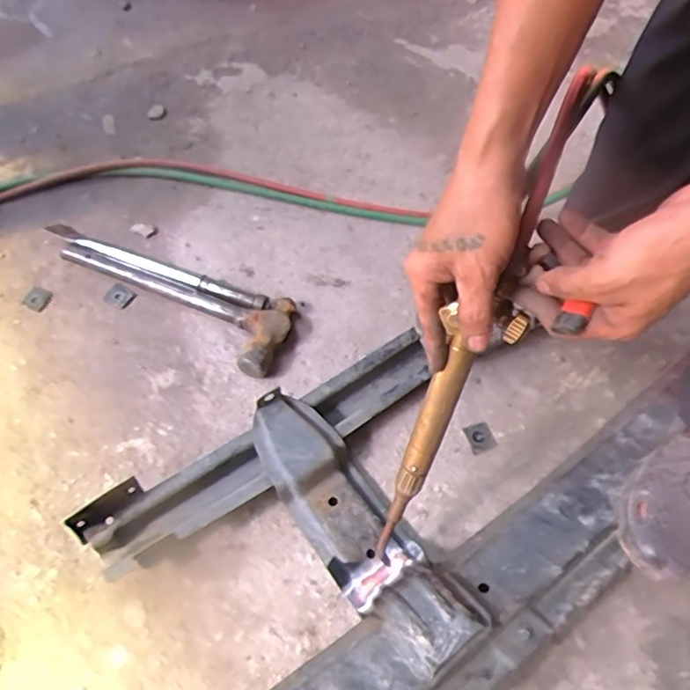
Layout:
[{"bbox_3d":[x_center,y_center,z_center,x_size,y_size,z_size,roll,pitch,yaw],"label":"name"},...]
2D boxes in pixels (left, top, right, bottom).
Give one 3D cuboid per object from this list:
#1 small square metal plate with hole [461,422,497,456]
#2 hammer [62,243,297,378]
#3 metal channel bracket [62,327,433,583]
[{"bbox_3d":[0.173,0.119,0.700,0.033,0.004,0.036,-21,62,-14],"label":"small square metal plate with hole"},{"bbox_3d":[-0.249,-0.067,0.765,0.359,0.033,0.125,20,61,10],"label":"hammer"},{"bbox_3d":[-0.080,0.114,0.641,0.446,0.074,0.084,-30,65,-18],"label":"metal channel bracket"}]

